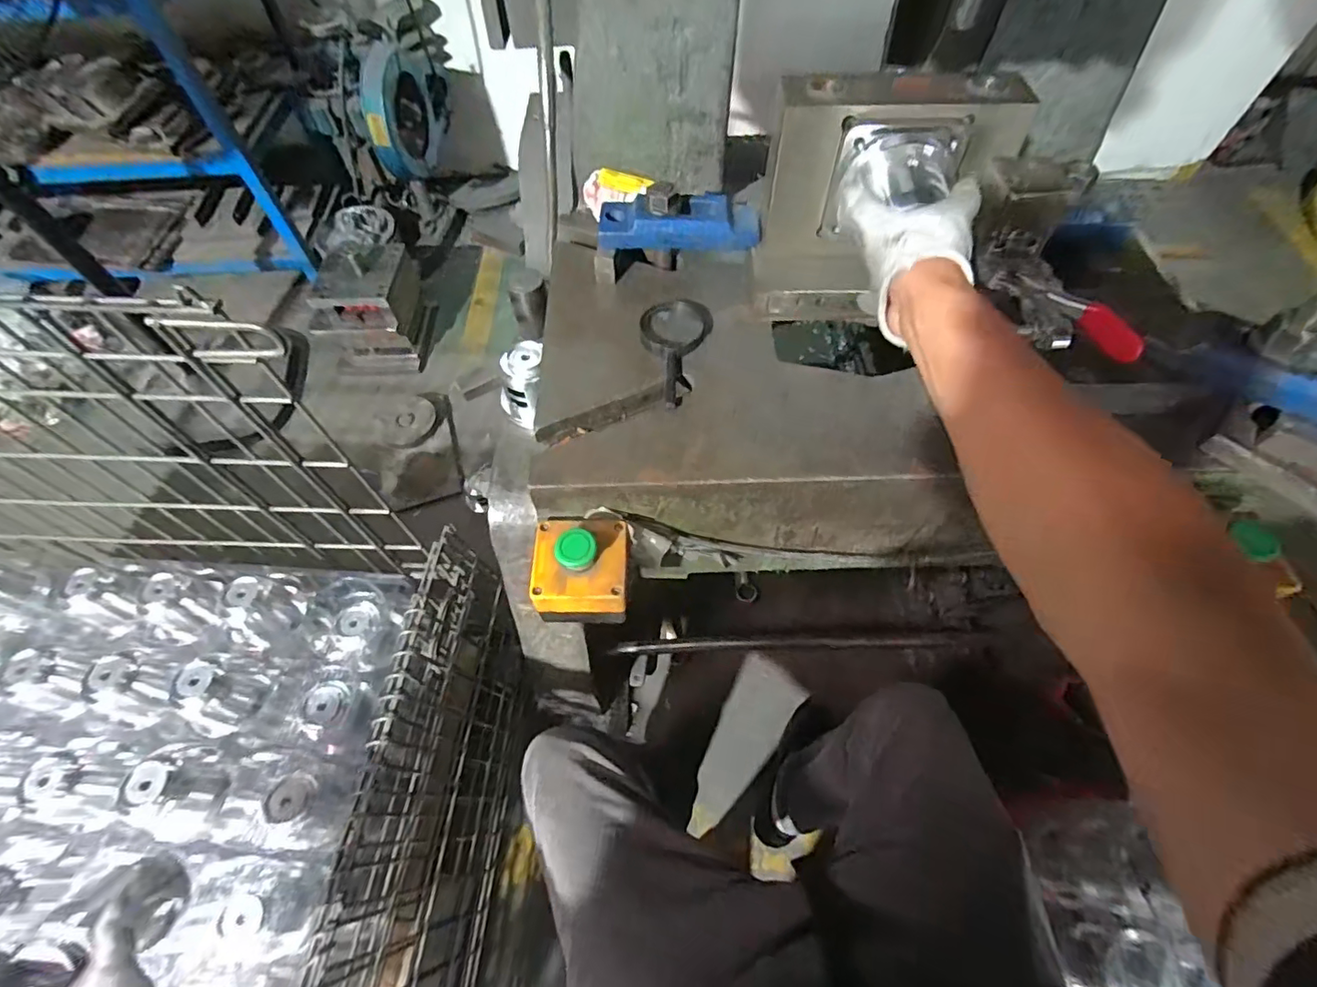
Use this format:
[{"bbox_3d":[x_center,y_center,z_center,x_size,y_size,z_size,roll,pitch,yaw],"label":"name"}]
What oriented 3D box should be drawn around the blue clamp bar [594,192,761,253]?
[{"bbox_3d":[0.020,-0.275,0.558,0.158,0.032,0.066,-6,60,-2],"label":"blue clamp bar"}]

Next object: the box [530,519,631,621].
[{"bbox_3d":[-0.064,0.062,0.477,0.080,0.059,0.089,0,60,1],"label":"box"}]

